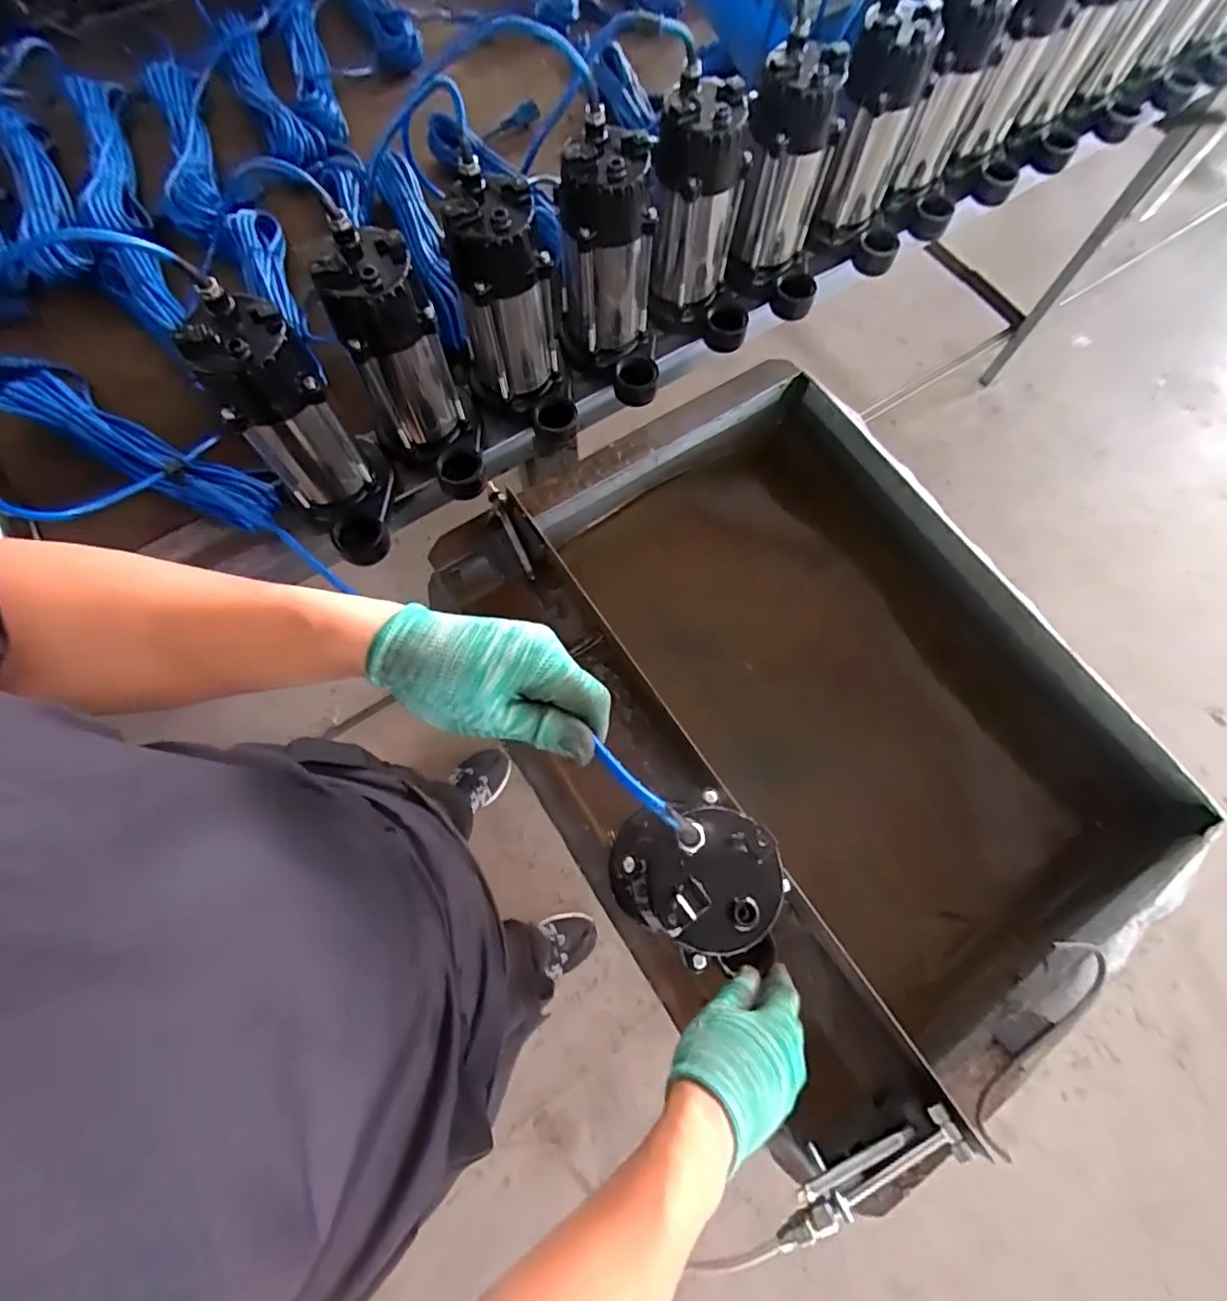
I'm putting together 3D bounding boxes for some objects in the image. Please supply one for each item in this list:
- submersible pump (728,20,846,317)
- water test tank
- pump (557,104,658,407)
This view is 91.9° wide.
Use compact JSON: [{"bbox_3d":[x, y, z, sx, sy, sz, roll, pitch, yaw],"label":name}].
[{"bbox_3d":[0.212,-0.551,0.722,0.126,0.230,0.129,10,71,1],"label":"submersible pump"},{"bbox_3d":[0.210,0.073,0.722,0.583,0.225,0.753,-31,75,-12],"label":"water test tank"},{"bbox_3d":[0.001,-0.415,0.674,0.111,0.229,0.158,-35,76,-13],"label":"pump"}]

